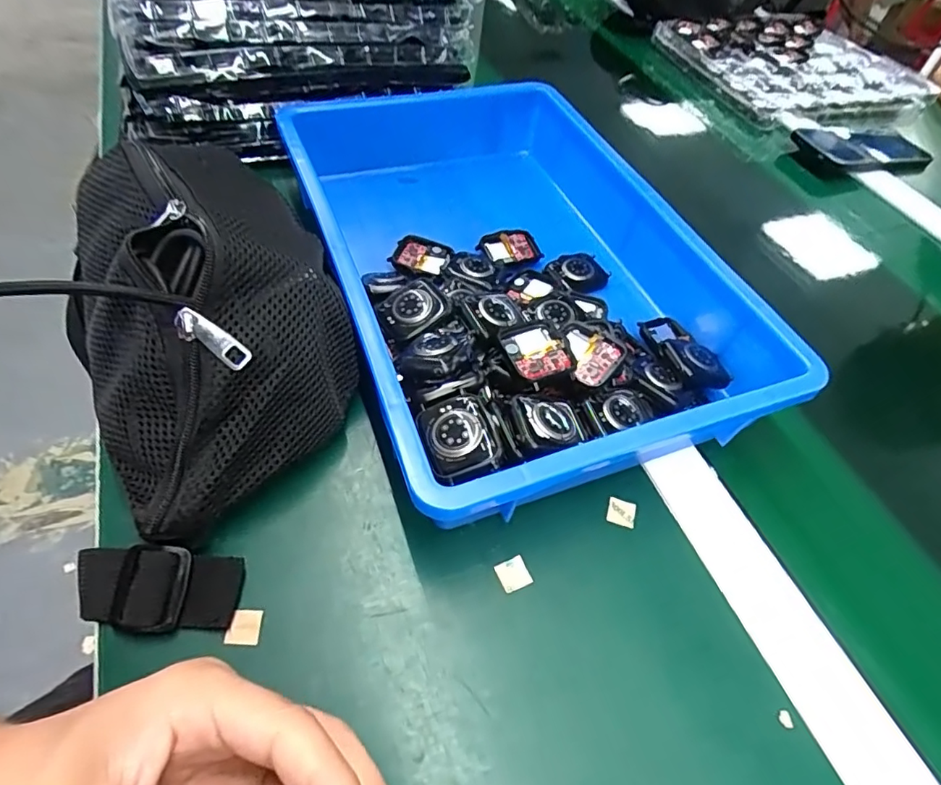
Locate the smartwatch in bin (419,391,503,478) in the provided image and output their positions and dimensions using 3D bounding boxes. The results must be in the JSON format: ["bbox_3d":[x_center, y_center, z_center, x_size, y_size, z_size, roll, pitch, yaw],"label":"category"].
[{"bbox_3d":[-0.006,0.020,0.262,0.034,0.008,0.042,-12,55,-16],"label":"smartwatch in bin"}]

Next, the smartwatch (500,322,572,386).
[{"bbox_3d":[0.038,-0.023,0.308,0.037,0.006,0.040,-11,55,-15],"label":"smartwatch"}]

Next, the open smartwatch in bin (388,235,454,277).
[{"bbox_3d":[-0.036,-0.106,0.412,0.045,0.011,0.034,17,53,5],"label":"open smartwatch in bin"}]

